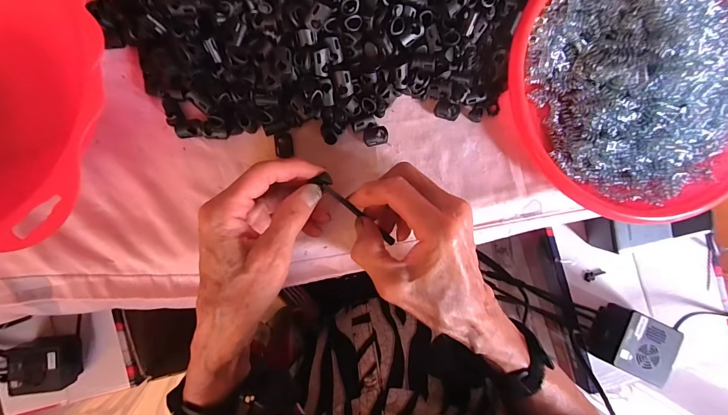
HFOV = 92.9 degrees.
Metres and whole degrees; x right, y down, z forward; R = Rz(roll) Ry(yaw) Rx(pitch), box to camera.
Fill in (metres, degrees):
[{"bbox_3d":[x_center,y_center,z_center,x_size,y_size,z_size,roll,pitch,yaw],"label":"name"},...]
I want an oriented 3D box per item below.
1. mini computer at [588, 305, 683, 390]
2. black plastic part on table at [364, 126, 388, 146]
[{"bbox_3d":[0.340,0.170,0.438,0.081,0.047,0.073,24,89,-5],"label":"mini computer"},{"bbox_3d":[0.009,-0.059,0.286,0.020,0.008,0.014,-12,92,-4],"label":"black plastic part on table"}]

